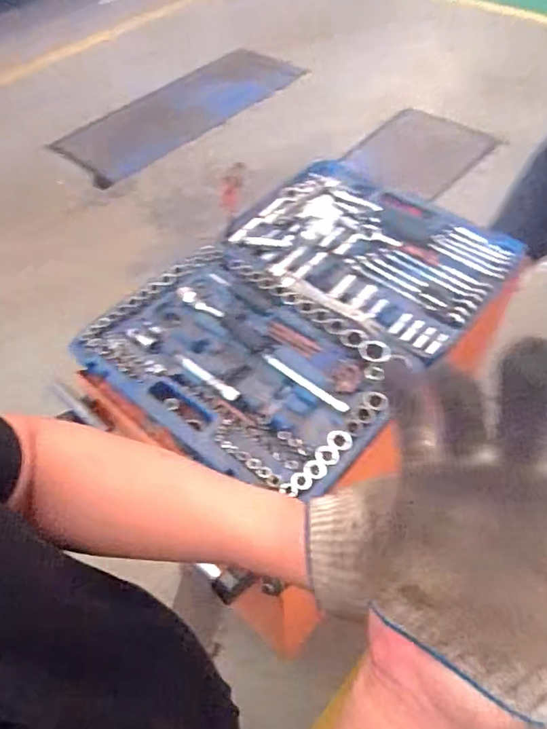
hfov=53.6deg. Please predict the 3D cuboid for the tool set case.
[{"bbox_3d":[0.064,-0.117,0.930,0.480,0.059,0.691,34,61,25],"label":"tool set case"}]

